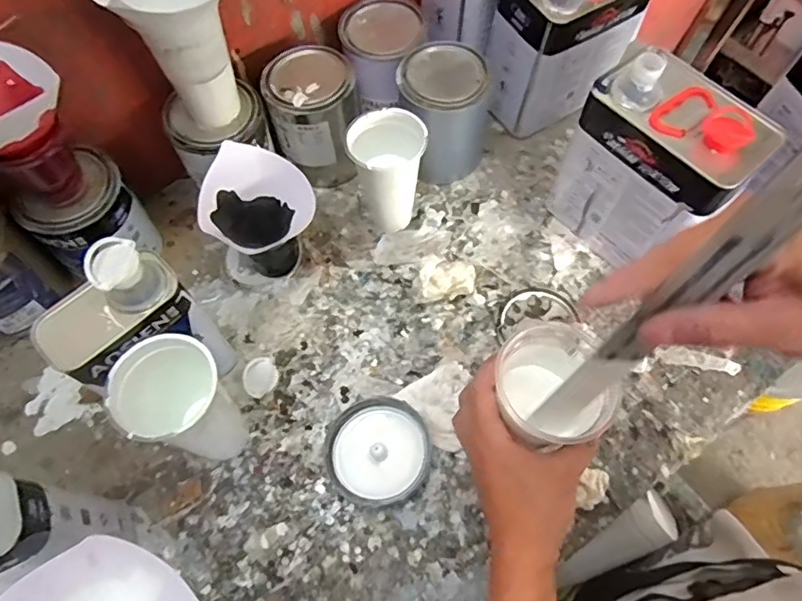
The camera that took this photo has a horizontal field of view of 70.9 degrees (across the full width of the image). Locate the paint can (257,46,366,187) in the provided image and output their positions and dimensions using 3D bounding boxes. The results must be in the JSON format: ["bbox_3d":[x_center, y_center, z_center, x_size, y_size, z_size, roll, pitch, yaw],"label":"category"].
[{"bbox_3d":[-0.104,-0.226,0.700,0.104,0.141,0.100,0,64,0],"label":"paint can"}]

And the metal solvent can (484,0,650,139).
[{"bbox_3d":[0.207,-0.340,0.708,0.173,0.208,0.116,-35,69,-16],"label":"metal solvent can"}]

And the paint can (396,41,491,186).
[{"bbox_3d":[0.054,-0.230,0.699,0.110,0.138,0.103,0,64,0],"label":"paint can"}]

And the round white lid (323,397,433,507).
[{"bbox_3d":[-0.023,0.152,0.569,0.101,0.032,0.102,-41,71,-18],"label":"round white lid"}]

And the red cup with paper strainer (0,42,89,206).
[{"bbox_3d":[-0.354,-0.151,0.516,0.111,0.130,0.089,-40,71,-18],"label":"red cup with paper strainer"}]

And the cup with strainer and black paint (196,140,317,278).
[{"bbox_3d":[-0.154,-0.086,0.628,0.107,0.136,0.108,0,64,0],"label":"cup with strainer and black paint"}]

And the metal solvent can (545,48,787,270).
[{"bbox_3d":[0.278,-0.145,0.624,0.119,0.204,0.164,-39,70,-17],"label":"metal solvent can"}]

